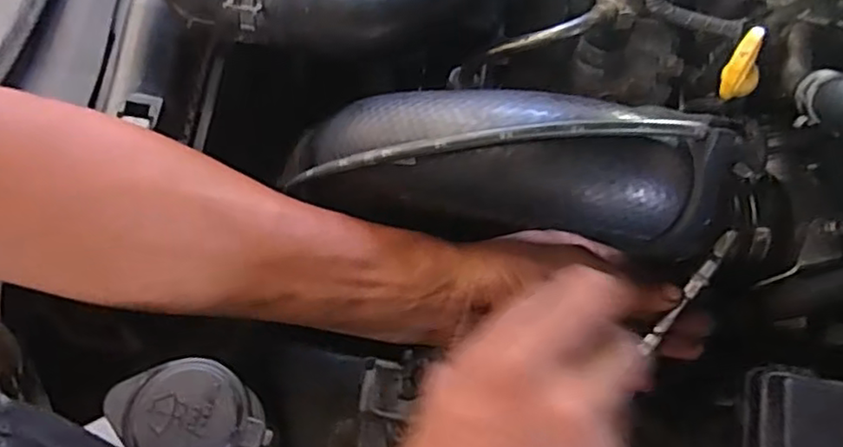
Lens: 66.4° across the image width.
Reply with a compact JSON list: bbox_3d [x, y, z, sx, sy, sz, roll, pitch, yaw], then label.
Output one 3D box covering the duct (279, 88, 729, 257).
[{"bbox_3d":[0.031,-0.029,0.327,0.226,0.082,0.061,4,74,15],"label":"duct"}]

